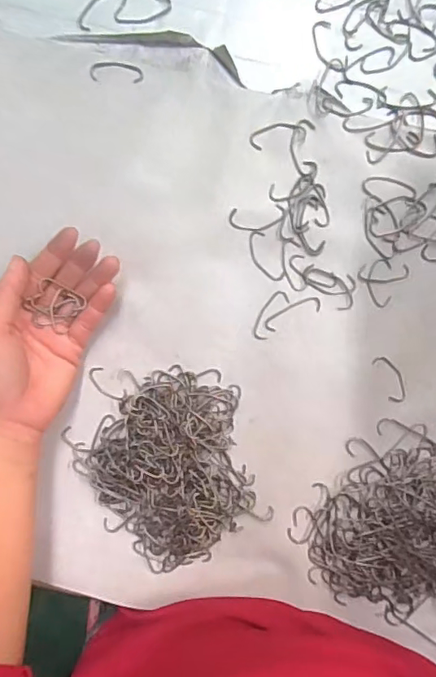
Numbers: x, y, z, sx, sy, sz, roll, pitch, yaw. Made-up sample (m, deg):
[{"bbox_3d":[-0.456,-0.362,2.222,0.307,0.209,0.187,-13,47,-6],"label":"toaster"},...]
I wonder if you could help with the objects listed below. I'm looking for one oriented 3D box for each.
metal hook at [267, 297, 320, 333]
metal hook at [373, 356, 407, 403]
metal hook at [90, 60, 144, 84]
[{"bbox_3d":[0.052,-0.018,0.353,0.041,0.004,0.012,-25,90,5],"label":"metal hook"},{"bbox_3d":[0.122,0.028,0.350,0.015,0.004,0.035,-25,90,5],"label":"metal hook"},{"bbox_3d":[-0.072,-0.190,0.355,0.038,0.004,0.013,6,93,4],"label":"metal hook"}]

